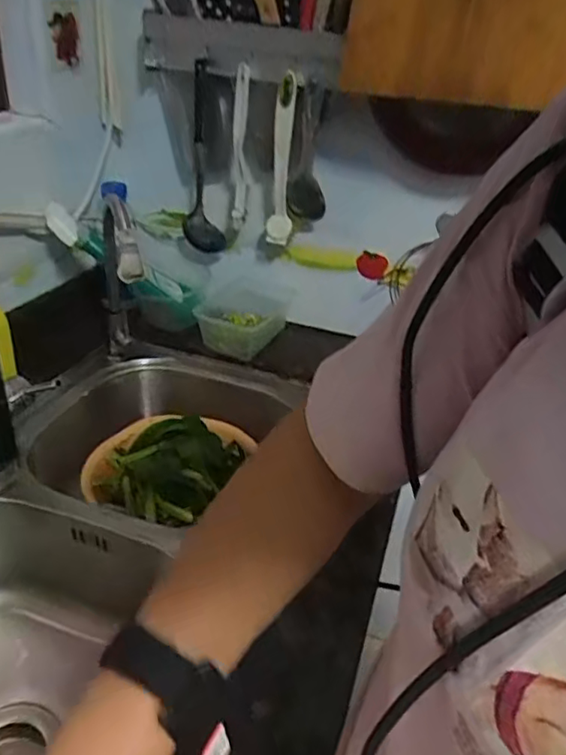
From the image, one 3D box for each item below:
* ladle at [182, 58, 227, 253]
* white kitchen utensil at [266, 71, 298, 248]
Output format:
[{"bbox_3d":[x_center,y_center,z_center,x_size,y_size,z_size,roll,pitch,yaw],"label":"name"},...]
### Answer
[{"bbox_3d":[-0.137,-0.379,1.053,0.073,0.308,0.094,1,33,-7],"label":"ladle"},{"bbox_3d":[0.002,-0.356,0.991,0.041,0.270,0.036,7,33,1],"label":"white kitchen utensil"}]

